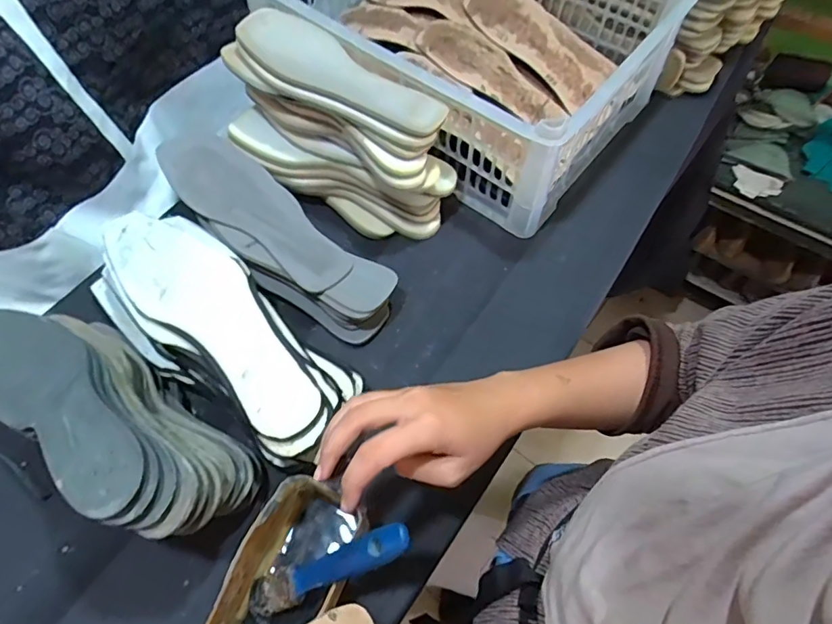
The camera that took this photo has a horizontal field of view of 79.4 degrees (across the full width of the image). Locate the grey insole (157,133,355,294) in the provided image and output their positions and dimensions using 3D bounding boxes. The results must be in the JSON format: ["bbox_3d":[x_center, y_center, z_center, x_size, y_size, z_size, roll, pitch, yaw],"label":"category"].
[{"bbox_3d":[-0.164,-0.108,0.523,0.235,0.040,0.084,34,67,18],"label":"grey insole"}]

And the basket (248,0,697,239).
[{"bbox_3d":[0.054,-0.340,0.631,0.438,0.149,0.330,34,66,18],"label":"basket"}]

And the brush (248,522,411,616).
[{"bbox_3d":[-0.066,0.181,0.349,0.159,0.009,0.026,-35,58,26],"label":"brush"}]

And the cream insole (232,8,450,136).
[{"bbox_3d":[-0.075,-0.236,0.495,0.223,0.012,0.079,37,58,13],"label":"cream insole"}]

